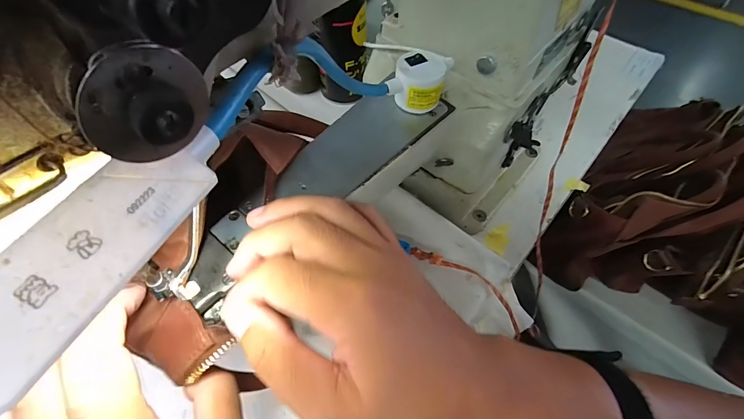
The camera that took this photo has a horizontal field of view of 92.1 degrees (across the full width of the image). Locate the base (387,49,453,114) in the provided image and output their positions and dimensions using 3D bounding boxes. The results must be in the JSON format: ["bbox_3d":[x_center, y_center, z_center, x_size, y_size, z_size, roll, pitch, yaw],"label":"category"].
[{"bbox_3d":[0.035,-0.094,0.270,0.037,0.033,0.036,22,61,15],"label":"base"}]

